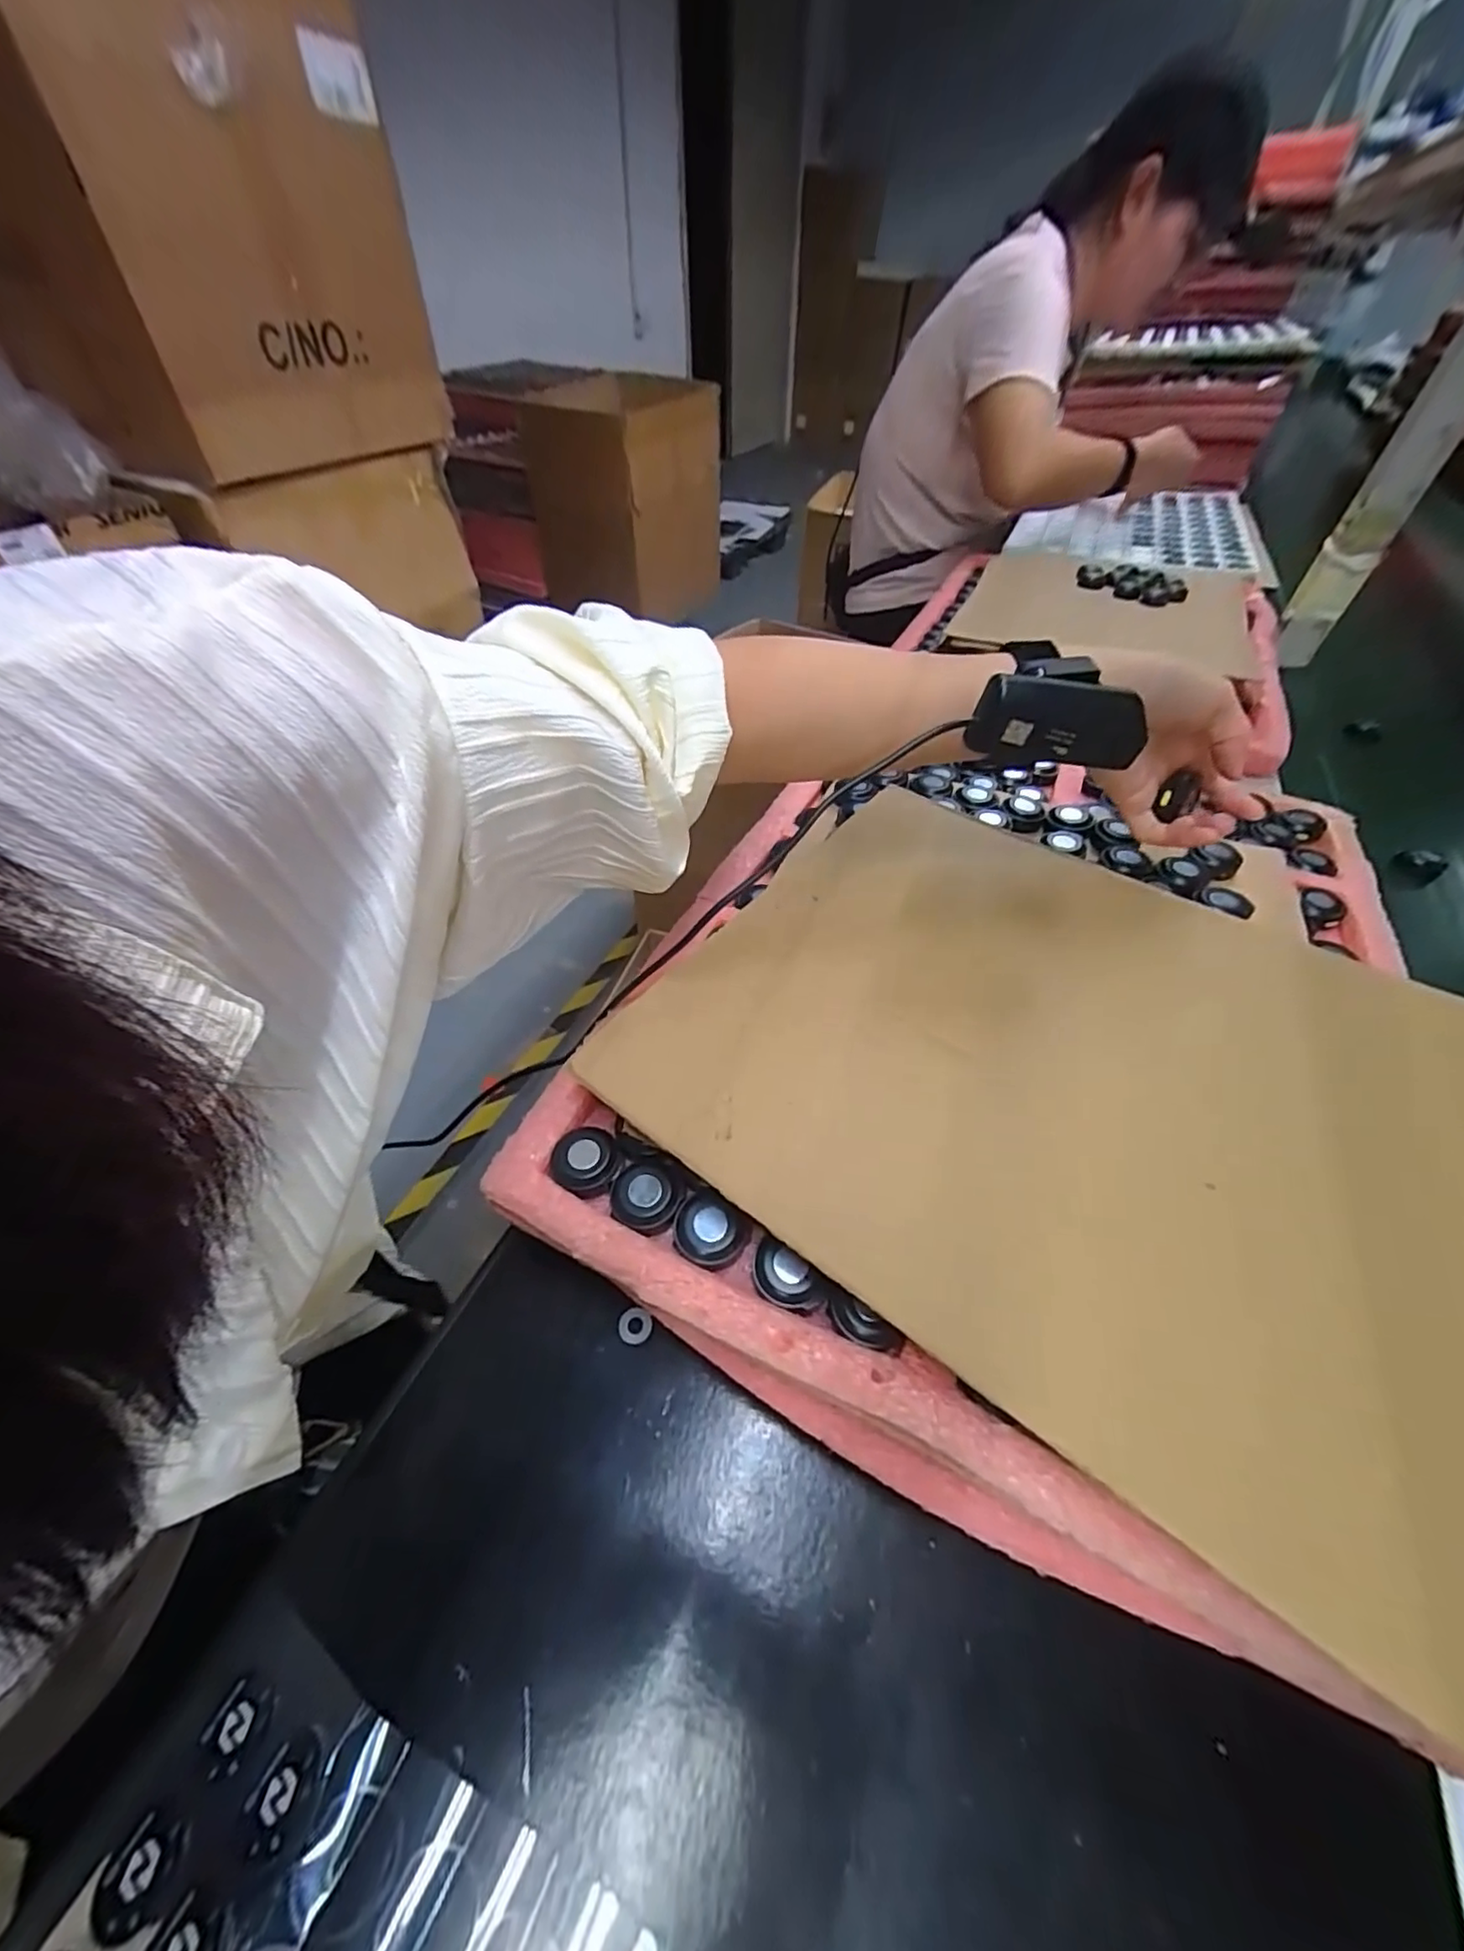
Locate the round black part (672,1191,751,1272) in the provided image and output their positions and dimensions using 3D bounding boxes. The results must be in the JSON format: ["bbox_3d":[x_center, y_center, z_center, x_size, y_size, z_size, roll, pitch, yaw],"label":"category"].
[{"bbox_3d":[-0.009,0.104,0.258,0.029,0.012,0.026,34,55,26],"label":"round black part"}]

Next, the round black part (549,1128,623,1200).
[{"bbox_3d":[-0.063,0.081,0.277,0.029,0.010,0.028,1,48,-1],"label":"round black part"}]

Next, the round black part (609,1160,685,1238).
[{"bbox_3d":[-0.035,0.093,0.268,0.030,0.008,0.029,1,48,-1],"label":"round black part"}]

